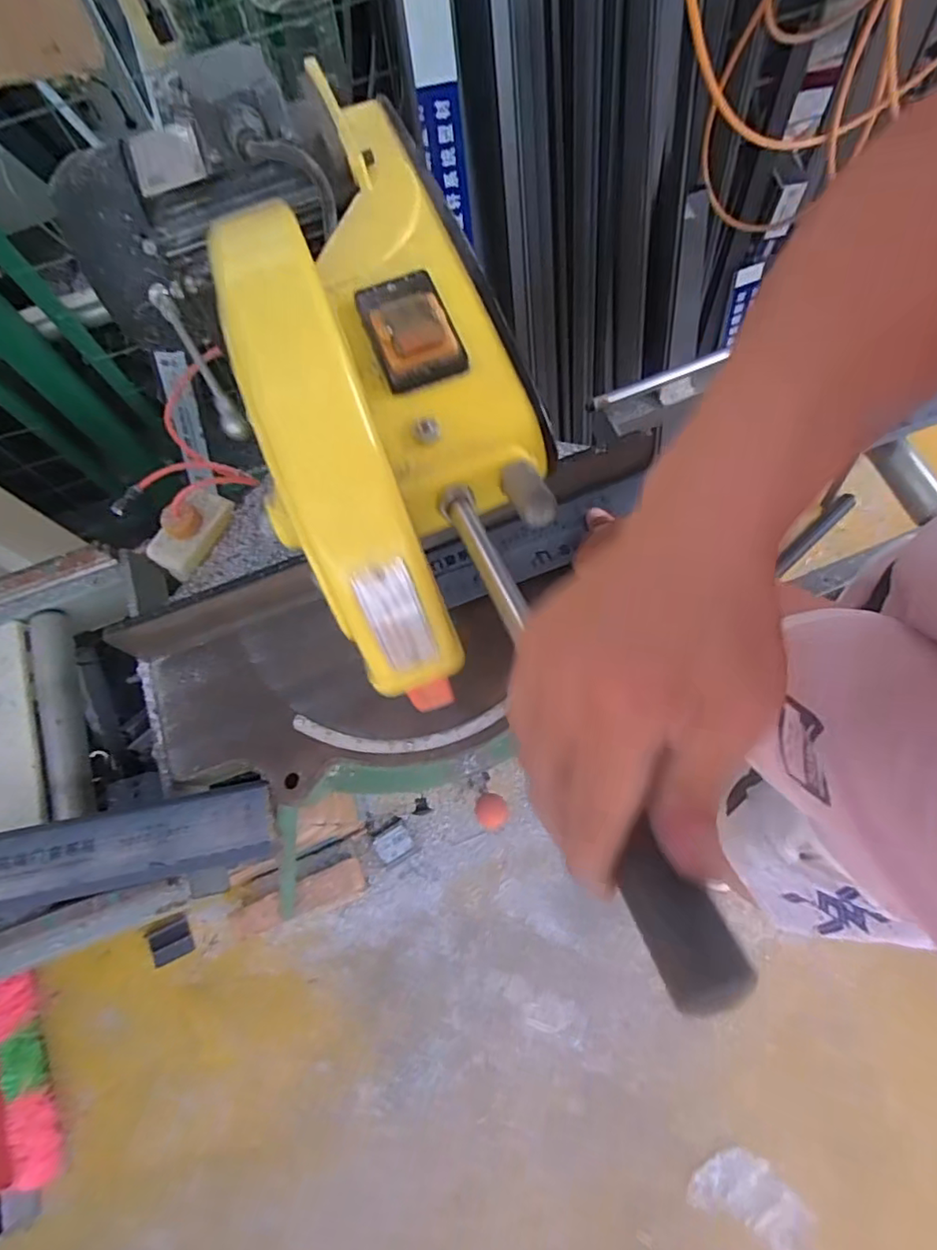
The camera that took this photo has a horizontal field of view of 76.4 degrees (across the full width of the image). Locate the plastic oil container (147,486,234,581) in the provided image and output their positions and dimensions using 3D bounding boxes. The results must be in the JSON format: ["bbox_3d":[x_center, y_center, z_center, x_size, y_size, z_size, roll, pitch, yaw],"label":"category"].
[{"bbox_3d":[-0.307,-0.106,0.657,0.060,0.021,0.102,28,76,13],"label":"plastic oil container"}]

